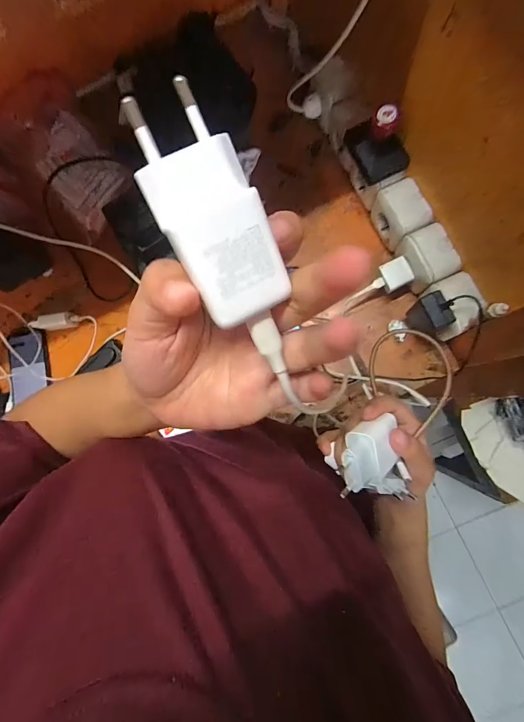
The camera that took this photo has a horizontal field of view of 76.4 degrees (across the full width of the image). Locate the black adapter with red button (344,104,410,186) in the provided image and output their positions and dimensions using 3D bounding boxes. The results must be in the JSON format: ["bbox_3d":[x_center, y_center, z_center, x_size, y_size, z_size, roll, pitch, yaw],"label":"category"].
[{"bbox_3d":[0.172,-0.316,0.475,0.066,0.091,0.092,-28,81,3],"label":"black adapter with red button"}]

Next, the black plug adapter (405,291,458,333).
[{"bbox_3d":[0.236,-0.066,0.473,0.031,0.077,0.049,-23,82,4],"label":"black plug adapter"}]

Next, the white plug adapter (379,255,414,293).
[{"bbox_3d":[0.208,-0.136,0.516,0.044,0.019,0.041,-29,81,3],"label":"white plug adapter"}]

